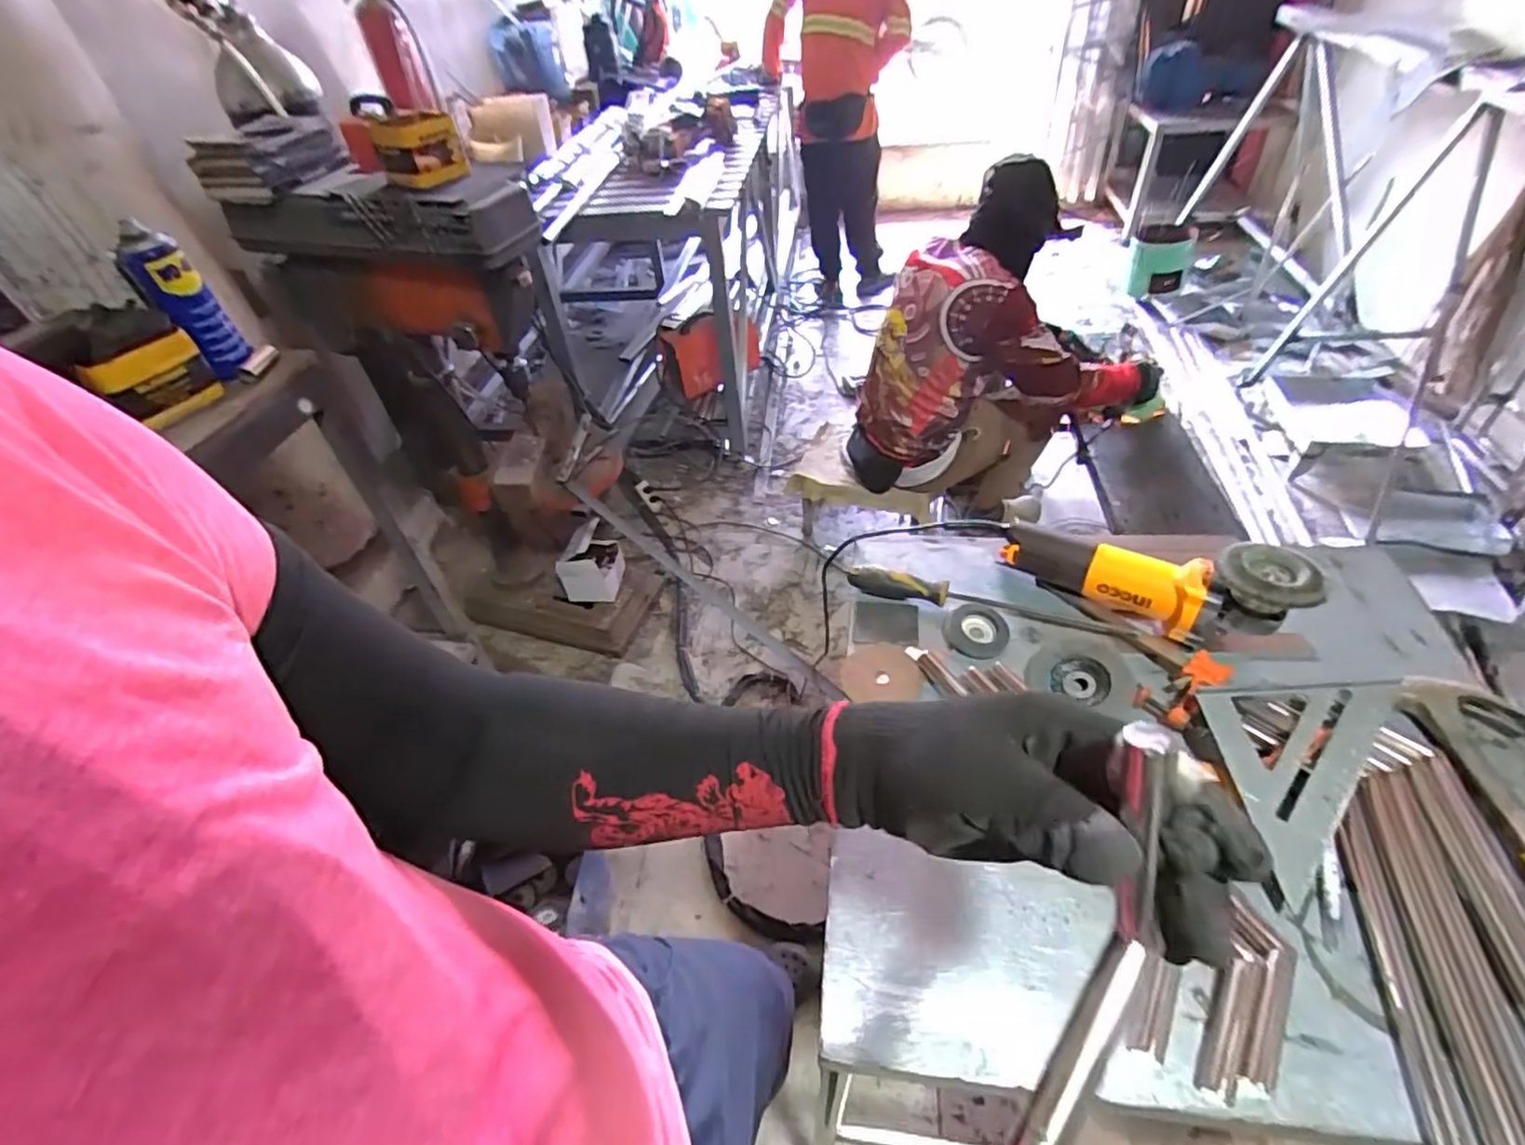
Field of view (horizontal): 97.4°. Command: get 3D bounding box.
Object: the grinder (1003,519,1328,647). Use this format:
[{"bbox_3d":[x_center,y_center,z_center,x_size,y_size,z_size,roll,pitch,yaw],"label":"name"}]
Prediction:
[{"bbox_3d":[0.385,0.004,0.680,0.272,0.090,0.080,15,49,22],"label":"grinder"}]

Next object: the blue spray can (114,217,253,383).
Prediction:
[{"bbox_3d":[-0.757,-0.352,0.875,0.069,0.177,0.059,26,53,29],"label":"blue spray can"}]

